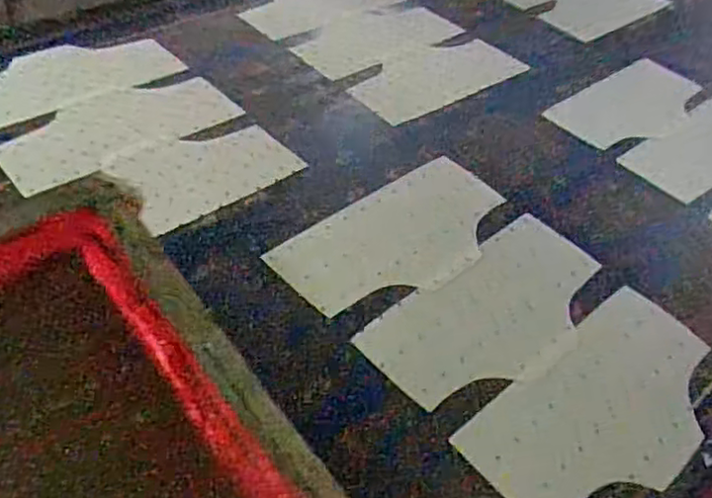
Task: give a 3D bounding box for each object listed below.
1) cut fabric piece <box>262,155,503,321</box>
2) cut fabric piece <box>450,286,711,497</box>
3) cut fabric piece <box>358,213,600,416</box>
[{"bbox_3d":[0.057,-0.016,0.821,0.308,0.007,0.161,-30,53,-30],"label":"cut fabric piece"},{"bbox_3d":[0.261,0.162,0.682,0.311,0.011,0.159,-31,60,-30],"label":"cut fabric piece"},{"bbox_3d":[0.162,0.069,0.755,0.308,0.009,0.154,-33,57,-30],"label":"cut fabric piece"}]

